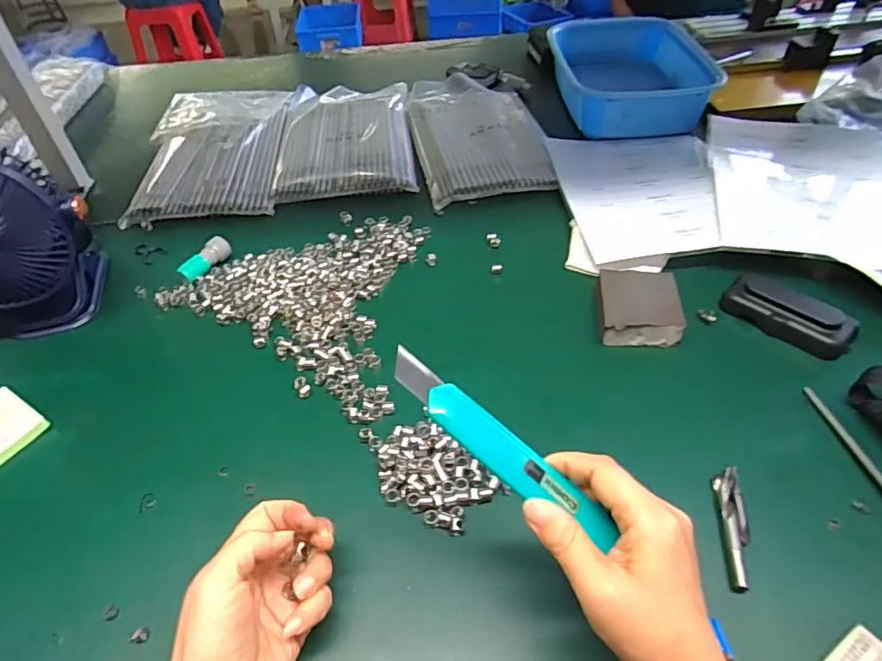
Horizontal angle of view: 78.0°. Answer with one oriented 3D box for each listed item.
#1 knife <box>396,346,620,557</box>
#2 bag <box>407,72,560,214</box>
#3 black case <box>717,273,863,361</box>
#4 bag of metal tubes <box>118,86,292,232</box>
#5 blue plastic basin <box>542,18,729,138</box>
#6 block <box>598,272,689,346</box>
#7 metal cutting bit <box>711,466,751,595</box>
[{"bbox_3d":[0.030,0.059,0.285,0.138,0.013,0.024,39,56,5],"label":"knife"},{"bbox_3d":[0.051,-0.287,0.776,0.179,0.016,0.329,-9,45,-5],"label":"bag"},{"bbox_3d":[0.304,-0.017,0.479,0.044,0.026,0.103,-33,52,-26],"label":"black case"},{"bbox_3d":[-0.316,-0.259,0.762,0.179,0.035,0.314,-7,45,-3],"label":"bag of metal tubes"},{"bbox_3d":[0.279,-0.387,0.825,0.208,0.067,0.294,-2,45,2],"label":"blue plastic basin"},{"bbox_3d":[0.181,-0.023,0.504,0.072,0.025,0.083,3,45,7],"label":"block"},{"bbox_3d":[0.195,0.131,0.364,0.018,0.014,0.086,6,46,10],"label":"metal cutting bit"}]

